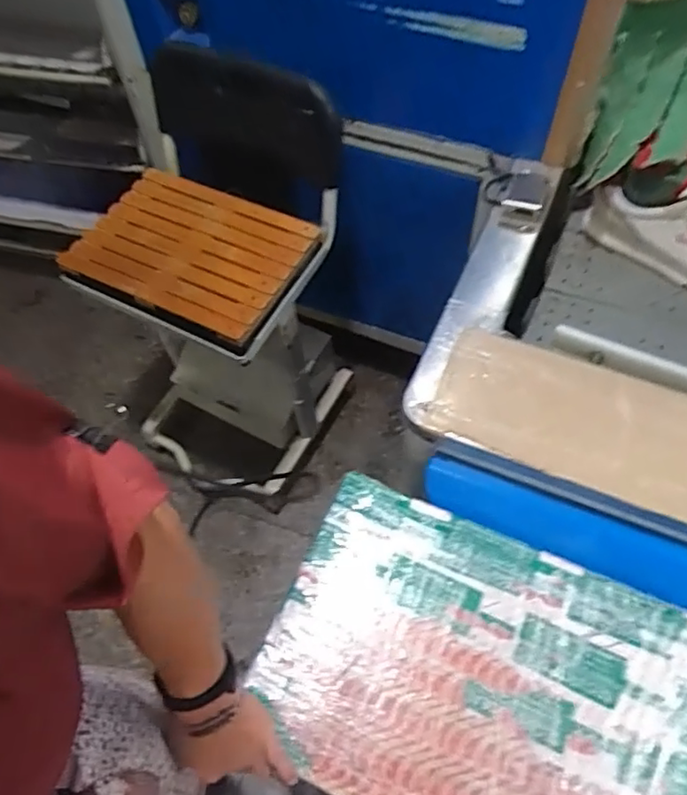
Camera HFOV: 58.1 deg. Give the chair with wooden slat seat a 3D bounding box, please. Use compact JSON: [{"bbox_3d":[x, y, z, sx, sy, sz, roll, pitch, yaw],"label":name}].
[{"bbox_3d":[-0.249,-0.165,1.306,0.412,0.847,0.431,18,61,13],"label":"chair with wooden slat seat"}]

